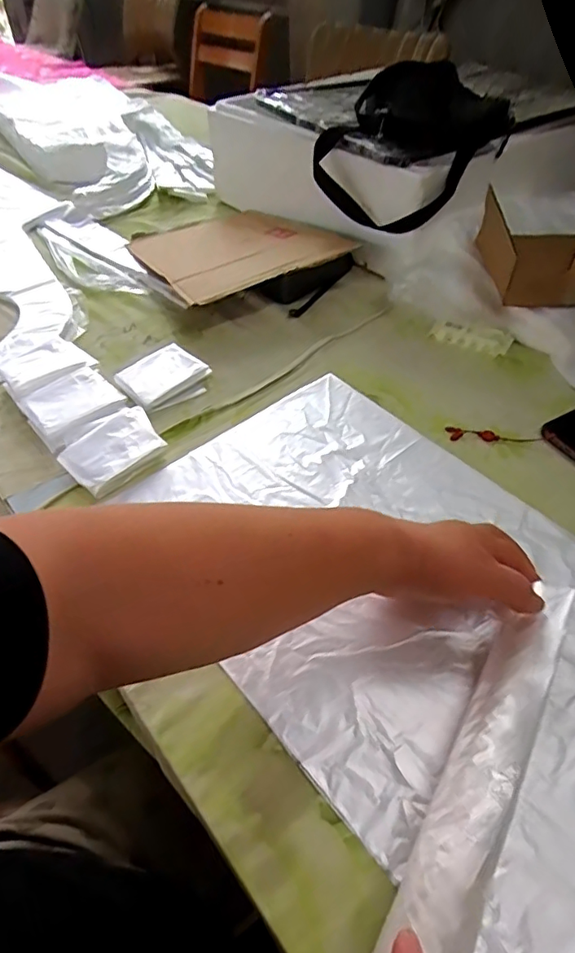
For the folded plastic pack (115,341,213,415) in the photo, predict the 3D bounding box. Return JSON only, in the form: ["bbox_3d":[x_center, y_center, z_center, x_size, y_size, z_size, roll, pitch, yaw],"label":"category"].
[{"bbox_3d":[-0.141,-0.115,0.627,0.071,0.025,0.095,35,56,28],"label":"folded plastic pack"}]

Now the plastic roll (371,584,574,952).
[{"bbox_3d":[0.089,0.199,0.285,0.039,0.030,0.385,26,51,22],"label":"plastic roll"}]

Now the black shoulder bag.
[{"bbox_3d":[0.160,-0.435,0.725,0.179,0.173,0.183,-31,54,-26],"label":"black shoulder bag"}]

